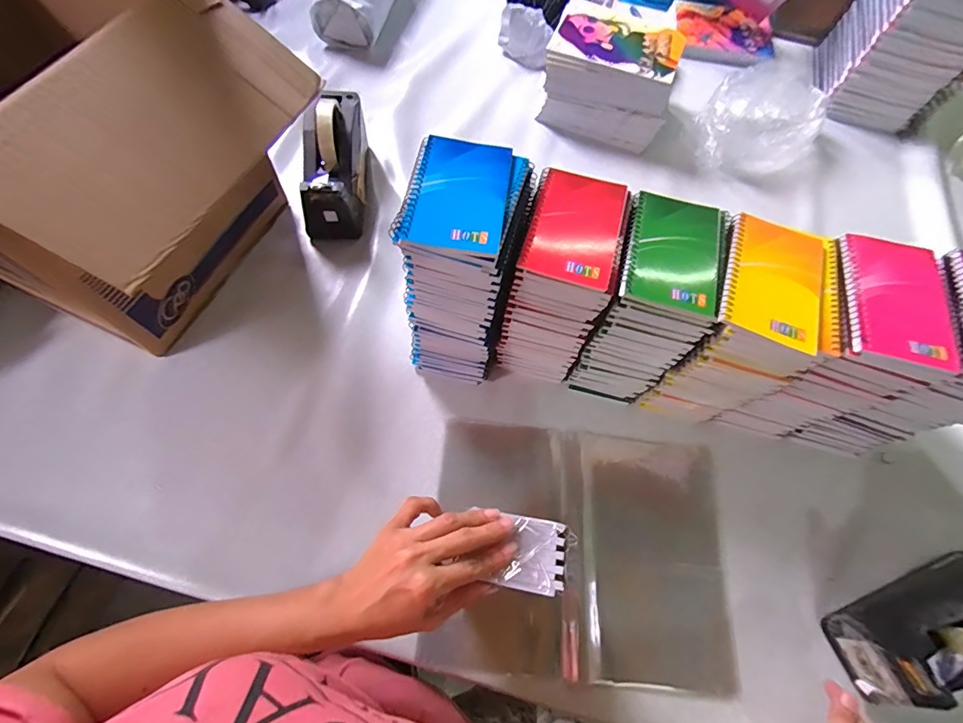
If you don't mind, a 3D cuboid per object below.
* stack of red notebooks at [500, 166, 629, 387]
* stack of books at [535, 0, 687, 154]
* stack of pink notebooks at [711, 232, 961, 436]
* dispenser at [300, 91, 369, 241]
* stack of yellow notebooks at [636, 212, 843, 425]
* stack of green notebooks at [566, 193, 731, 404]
[{"bbox_3d":[0.084,-0.082,0.499,0.088,0.204,0.136,16,66,3],"label":"stack of red notebooks"},{"bbox_3d":[0.221,-0.490,0.757,0.200,0.115,0.167,19,66,5],"label":"stack of books"},{"bbox_3d":[0.361,-0.015,0.485,0.099,0.212,0.137,13,66,2],"label":"stack of pink notebooks"},{"bbox_3d":[-0.214,-0.295,0.637,0.084,0.128,0.198,-4,67,-4],"label":"dispenser"},{"bbox_3d":[0.265,-0.031,0.479,0.105,0.209,0.132,19,66,5],"label":"stack of yellow notebooks"},{"bbox_3d":[0.177,-0.060,0.499,0.094,0.206,0.137,15,66,3],"label":"stack of green notebooks"}]

